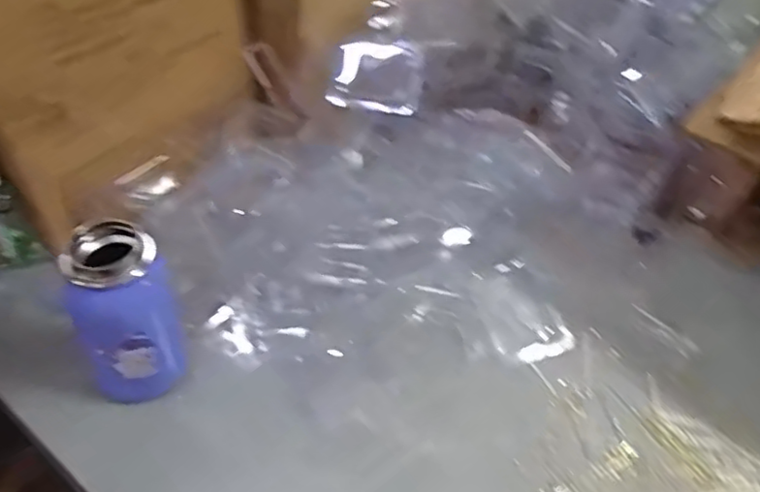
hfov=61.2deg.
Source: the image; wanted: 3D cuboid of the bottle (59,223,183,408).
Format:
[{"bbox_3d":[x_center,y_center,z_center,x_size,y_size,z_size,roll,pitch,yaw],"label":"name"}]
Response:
[{"bbox_3d":[-0.189,0.052,0.481,0.068,0.136,0.057,-15,46,-19],"label":"bottle"}]

